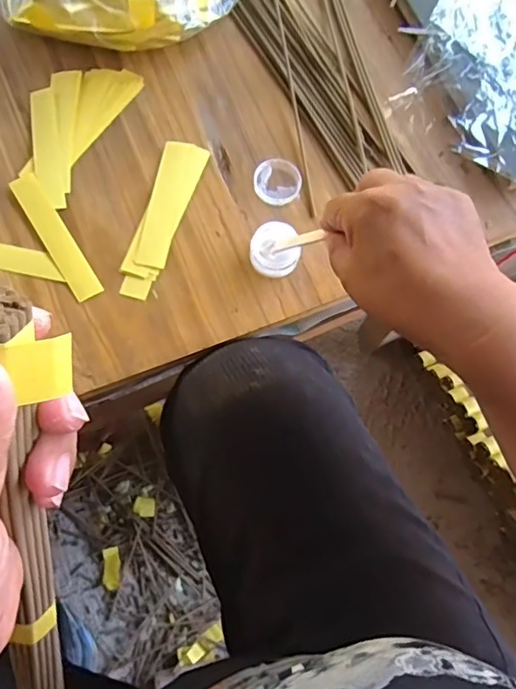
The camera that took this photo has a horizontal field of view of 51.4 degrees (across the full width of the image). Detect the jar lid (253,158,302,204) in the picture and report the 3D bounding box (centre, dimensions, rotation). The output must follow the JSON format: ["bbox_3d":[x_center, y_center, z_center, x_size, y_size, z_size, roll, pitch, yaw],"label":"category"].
[{"bbox_3d":[0.016,-0.130,0.430,0.039,0.006,0.039,1,73,-4],"label":"jar lid"}]

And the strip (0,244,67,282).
[{"bbox_3d":[-0.191,-0.065,0.396,0.096,0.004,0.021,12,72,-2],"label":"strip"}]

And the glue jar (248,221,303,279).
[{"bbox_3d":[0.013,-0.071,0.403,0.038,0.021,0.037,1,73,-4],"label":"glue jar"}]

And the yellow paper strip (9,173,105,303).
[{"bbox_3d":[-0.151,-0.081,0.401,0.021,0.004,0.112,-31,79,-13],"label":"yellow paper strip"}]

